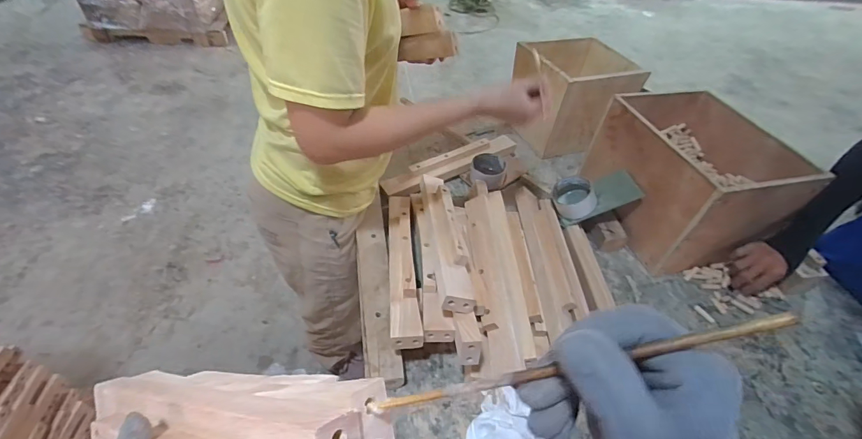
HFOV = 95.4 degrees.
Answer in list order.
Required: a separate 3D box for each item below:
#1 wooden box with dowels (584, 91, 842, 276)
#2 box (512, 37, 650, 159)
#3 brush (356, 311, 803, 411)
[{"bbox_3d":[0.540,-0.104,0.864,0.271,0.228,0.368,-6,47,-12],"label":"wooden box with dowels"},{"bbox_3d":[0.373,-0.335,1.068,0.274,0.233,0.231,-13,49,-18],"label":"box"},{"bbox_3d":[0.052,0.070,0.180,0.191,0.006,0.007,-21,42,21],"label":"brush"}]

